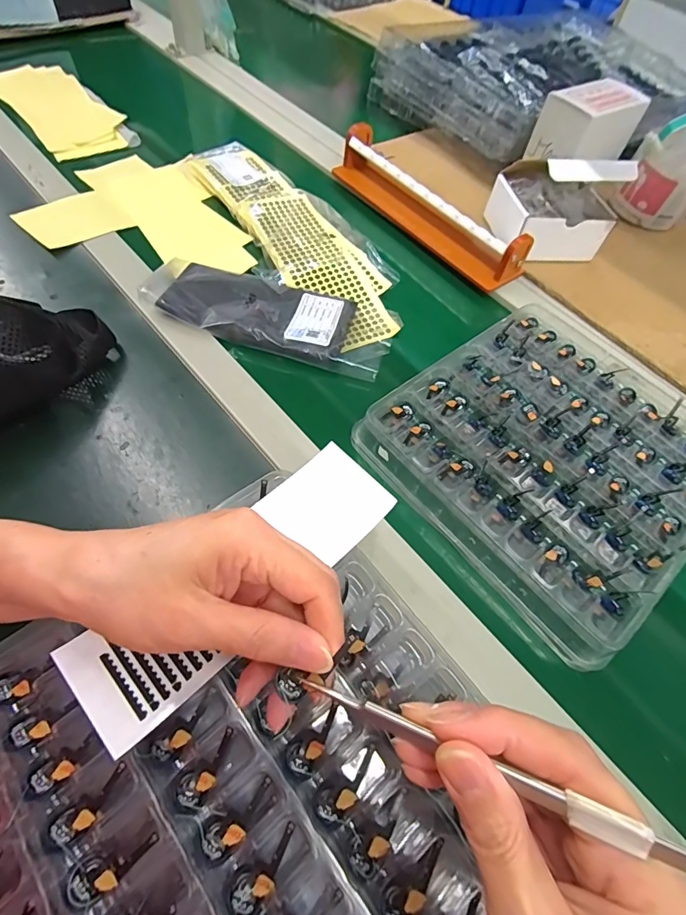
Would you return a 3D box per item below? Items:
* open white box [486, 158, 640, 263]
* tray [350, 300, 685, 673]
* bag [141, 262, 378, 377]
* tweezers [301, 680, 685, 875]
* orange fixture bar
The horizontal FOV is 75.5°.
[{"bbox_3d":[0.255,-0.301,0.533,0.130,0.108,0.088,3,59,-5],"label":"open white box"},{"bbox_3d":[0.190,-0.011,0.397,0.266,0.031,0.250,-34,68,-24],"label":"tray"},{"bbox_3d":[-0.077,-0.152,0.463,0.241,0.019,0.094,18,59,4],"label":"bag"},{"bbox_3d":[0.050,0.102,0.144,0.150,0.009,0.007,8,53,31],"label":"tweezers"},{"bbox_3d":[0.105,-0.322,0.564,0.060,0.056,0.291,-32,67,-23],"label":"orange fixture bar"}]

